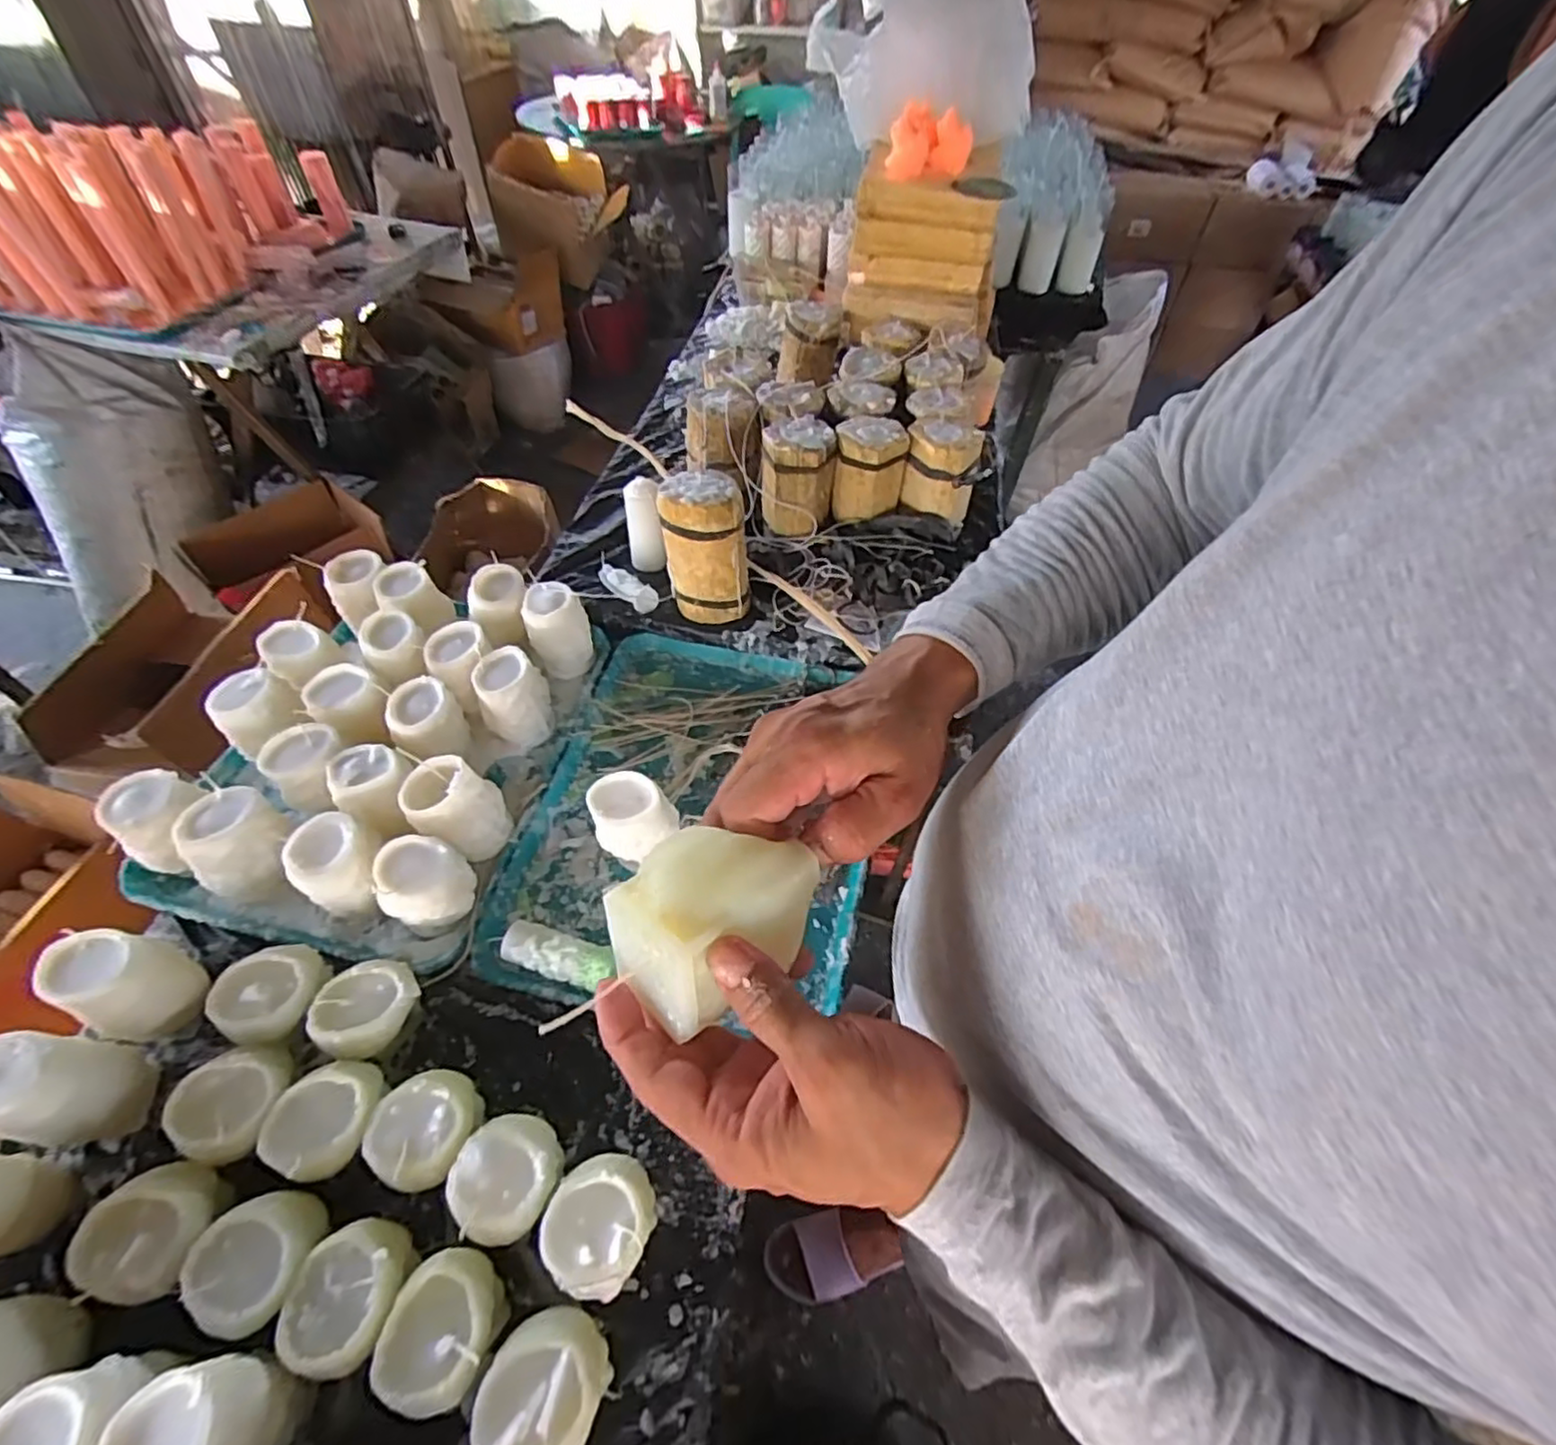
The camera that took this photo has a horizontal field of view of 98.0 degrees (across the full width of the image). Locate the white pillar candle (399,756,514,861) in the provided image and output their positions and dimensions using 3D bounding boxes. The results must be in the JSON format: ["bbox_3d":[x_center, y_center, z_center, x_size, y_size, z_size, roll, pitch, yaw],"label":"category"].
[{"bbox_3d":[-0.308,0.082,0.651,0.077,0.095,0.066,-32,60,-24],"label":"white pillar candle"}]

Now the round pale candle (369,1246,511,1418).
[{"bbox_3d":[-0.220,0.402,0.451,0.066,0.065,0.077,-11,54,-11],"label":"round pale candle"}]

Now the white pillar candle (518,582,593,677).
[{"bbox_3d":[-0.259,-0.109,0.802,0.070,0.099,0.065,-16,55,-15],"label":"white pillar candle"}]

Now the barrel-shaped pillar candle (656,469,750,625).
[{"bbox_3d":[-0.086,-0.202,0.791,0.094,0.152,0.084,-8,53,-9],"label":"barrel-shaped pillar candle"}]

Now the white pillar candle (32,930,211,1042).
[{"bbox_3d":[-0.517,0.213,0.542,0.065,0.104,0.064,1,52,-2],"label":"white pillar candle"}]

